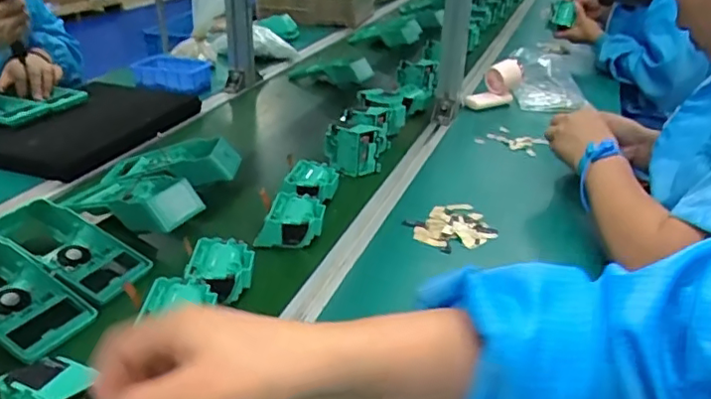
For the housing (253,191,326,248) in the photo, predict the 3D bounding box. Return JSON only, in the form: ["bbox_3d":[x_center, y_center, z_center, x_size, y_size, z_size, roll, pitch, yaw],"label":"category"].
[{"bbox_3d":[-0.074,0.026,0.722,0.069,0.034,0.075,10,30,5],"label":"housing"}]

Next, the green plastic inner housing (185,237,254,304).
[{"bbox_3d":[-0.141,0.074,0.618,0.066,0.031,0.078,4,30,-6],"label":"green plastic inner housing"}]

